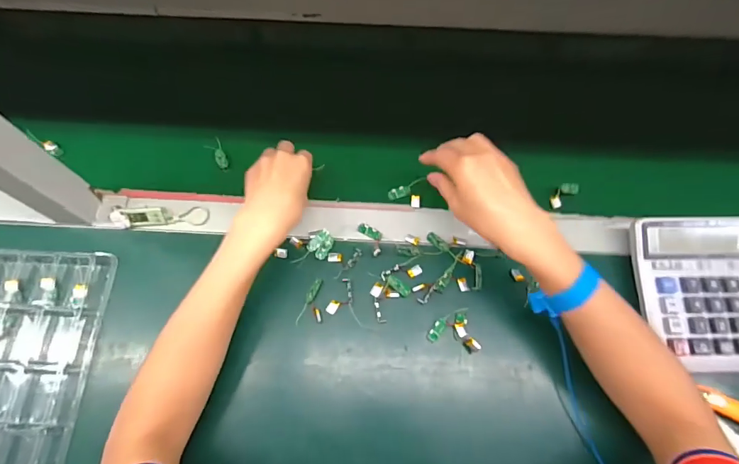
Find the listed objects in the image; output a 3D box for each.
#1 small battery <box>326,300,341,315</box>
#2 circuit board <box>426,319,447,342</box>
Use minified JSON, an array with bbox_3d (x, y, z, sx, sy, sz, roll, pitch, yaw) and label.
[{"bbox_3d":[-0.040,0.082,0.448,0.011,0.005,0.016,31,72,11],"label":"small battery"},{"bbox_3d":[0.072,0.105,0.441,0.012,0.004,0.027,35,72,12],"label":"circuit board"}]

